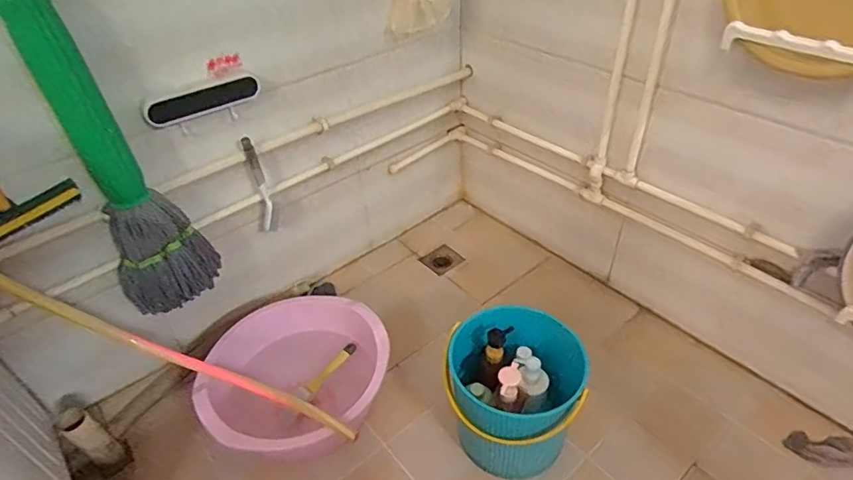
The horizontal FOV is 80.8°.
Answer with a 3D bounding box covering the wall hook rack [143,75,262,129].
[{"bbox_3d":[-0.430,-0.274,0.985,0.014,0.067,0.236,40,51,18],"label":"wall hook rack"}]

